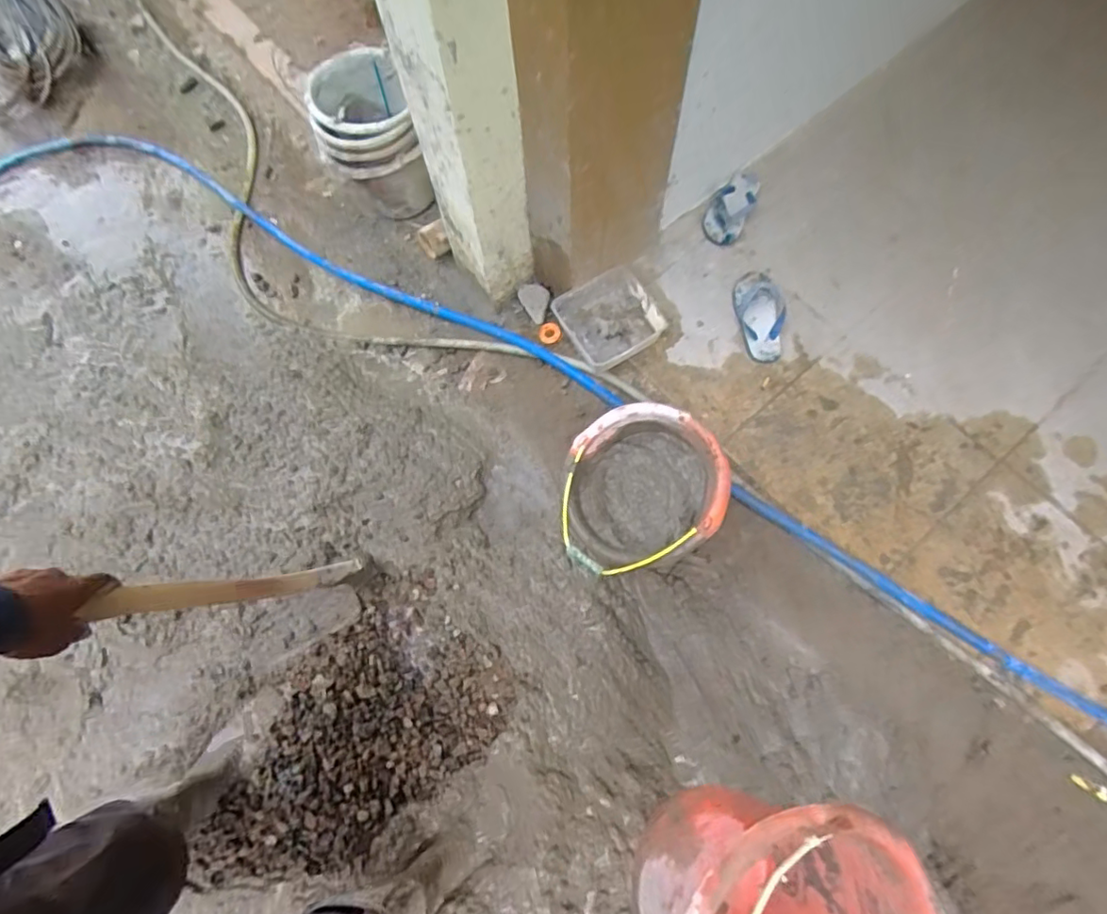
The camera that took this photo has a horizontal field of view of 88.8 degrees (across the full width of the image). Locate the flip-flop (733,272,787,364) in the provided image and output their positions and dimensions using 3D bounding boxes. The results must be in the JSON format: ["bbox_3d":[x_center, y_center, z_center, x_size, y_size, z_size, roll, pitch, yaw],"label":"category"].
[{"bbox_3d":[0.479,-0.331,1.305,0.110,0.037,0.235,0,69,1],"label":"flip-flop"}]

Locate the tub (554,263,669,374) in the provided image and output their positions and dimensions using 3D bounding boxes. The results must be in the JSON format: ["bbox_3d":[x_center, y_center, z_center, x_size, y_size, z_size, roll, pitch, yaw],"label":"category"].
[{"bbox_3d":[0.145,-0.322,1.316,0.219,0.070,0.211,-31,72,-10],"label":"tub"}]

